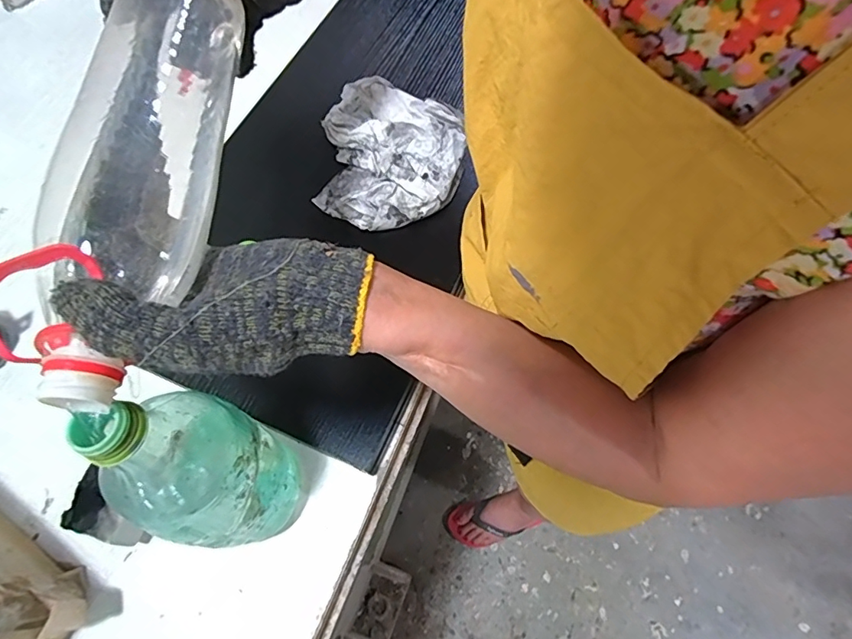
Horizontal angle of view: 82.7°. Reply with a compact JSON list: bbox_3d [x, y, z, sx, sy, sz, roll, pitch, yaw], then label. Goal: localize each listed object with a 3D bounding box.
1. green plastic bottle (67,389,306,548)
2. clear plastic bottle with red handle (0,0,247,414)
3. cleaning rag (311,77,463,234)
[{"bbox_3d":[-0.137,0.101,0.317,0.076,0.209,0.070,34,71,18],"label":"green plastic bottle"},{"bbox_3d":[-0.166,-0.100,0.273,0.086,0.065,0.300,-3,63,-1],"label":"clear plastic bottle with red handle"},{"bbox_3d":[-0.037,-0.177,0.496,0.149,0.061,0.175,2,65,5],"label":"cleaning rag"}]

